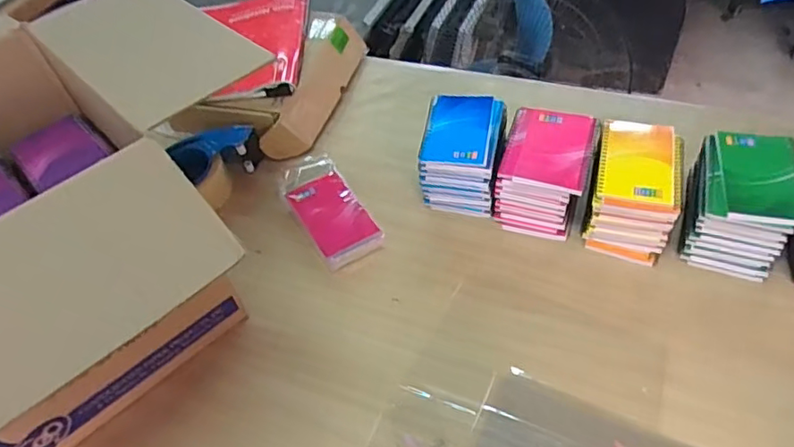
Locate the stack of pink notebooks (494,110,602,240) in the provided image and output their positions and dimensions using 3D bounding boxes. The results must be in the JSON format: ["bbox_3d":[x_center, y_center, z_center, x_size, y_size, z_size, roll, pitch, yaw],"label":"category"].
[{"bbox_3d":[0.202,-0.073,0.775,0.111,0.101,0.150,13,51,17],"label":"stack of pink notebooks"}]

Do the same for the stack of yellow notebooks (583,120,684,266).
[{"bbox_3d":[0.301,-0.043,0.732,0.100,0.102,0.152,11,51,16],"label":"stack of yellow notebooks"}]

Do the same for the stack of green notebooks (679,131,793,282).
[{"bbox_3d":[0.416,-0.025,0.701,0.115,0.107,0.146,13,51,17],"label":"stack of green notebooks"}]

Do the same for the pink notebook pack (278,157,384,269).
[{"bbox_3d":[-0.100,-0.023,0.810,0.086,0.024,0.197,-25,51,-15],"label":"pink notebook pack"}]

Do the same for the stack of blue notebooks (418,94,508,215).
[{"bbox_3d":[0.093,-0.098,0.807,0.103,0.095,0.137,8,50,13],"label":"stack of blue notebooks"}]

